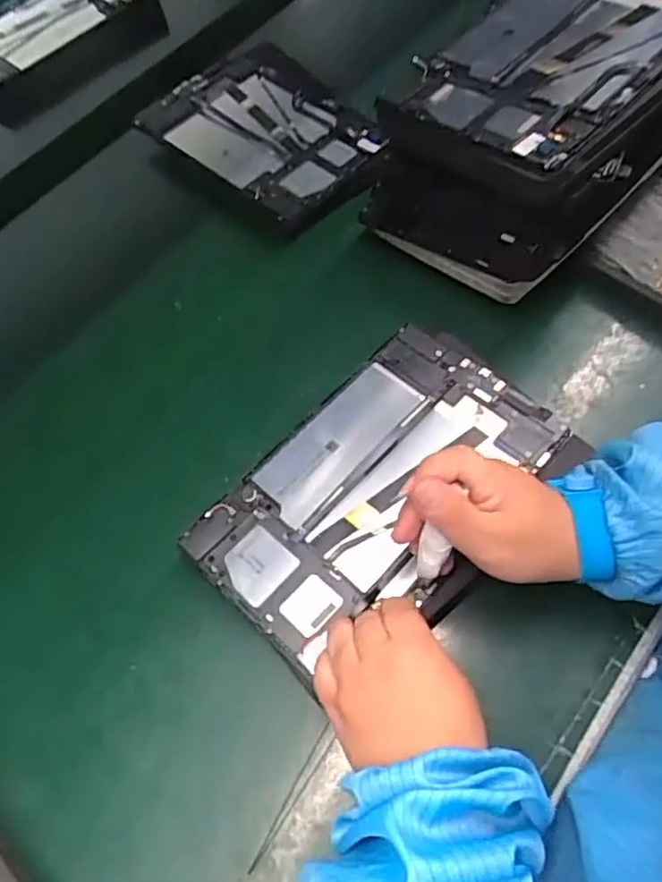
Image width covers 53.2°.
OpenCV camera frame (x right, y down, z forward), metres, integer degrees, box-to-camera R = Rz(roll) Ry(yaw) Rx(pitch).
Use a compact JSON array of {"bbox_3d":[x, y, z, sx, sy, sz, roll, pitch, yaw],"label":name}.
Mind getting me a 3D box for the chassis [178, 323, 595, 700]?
[{"bbox_3d":[0.035,0.033,0.448,0.242,0.010,0.157,-43,67,-15],"label":"chassis"}]

